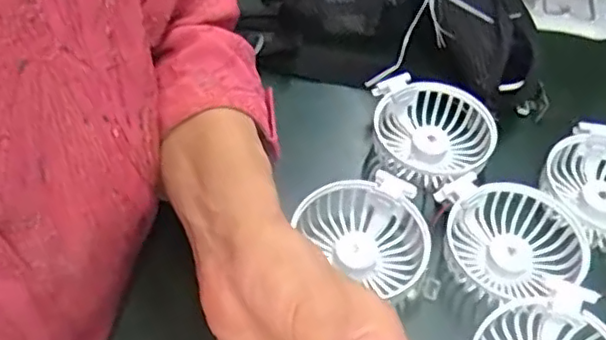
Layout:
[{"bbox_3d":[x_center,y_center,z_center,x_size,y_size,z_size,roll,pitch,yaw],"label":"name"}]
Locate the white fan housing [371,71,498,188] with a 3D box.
[{"bbox_3d":[0.093,-0.033,0.487,0.086,0.034,0.087,2,51,-2],"label":"white fan housing"}]

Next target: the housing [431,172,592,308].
[{"bbox_3d":[0.141,0.050,0.421,0.087,0.045,0.094,2,51,-2],"label":"housing"}]

